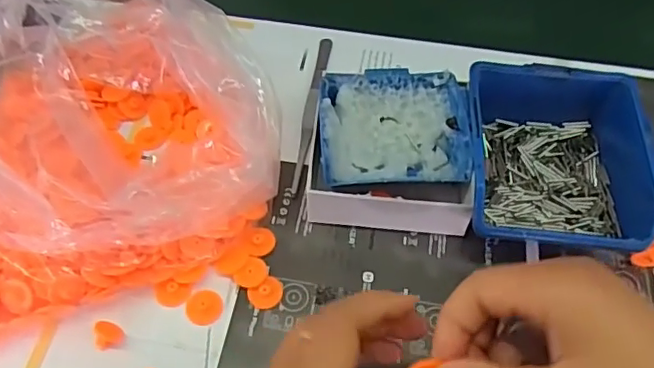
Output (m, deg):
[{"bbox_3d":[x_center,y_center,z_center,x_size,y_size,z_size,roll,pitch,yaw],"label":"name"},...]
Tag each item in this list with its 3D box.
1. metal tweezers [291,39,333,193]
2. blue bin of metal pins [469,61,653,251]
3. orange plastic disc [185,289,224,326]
[{"bbox_3d":[-0.012,-0.060,0.429,0.011,0.005,0.151,8,58,4],"label":"metal tweezers"},{"bbox_3d":[0.147,-0.012,0.372,0.108,0.063,0.120,5,57,2],"label":"blue bin of metal pins"},{"bbox_3d":[-0.077,0.077,0.350,0.024,0.004,0.022,0,57,-1],"label":"orange plastic disc"}]

